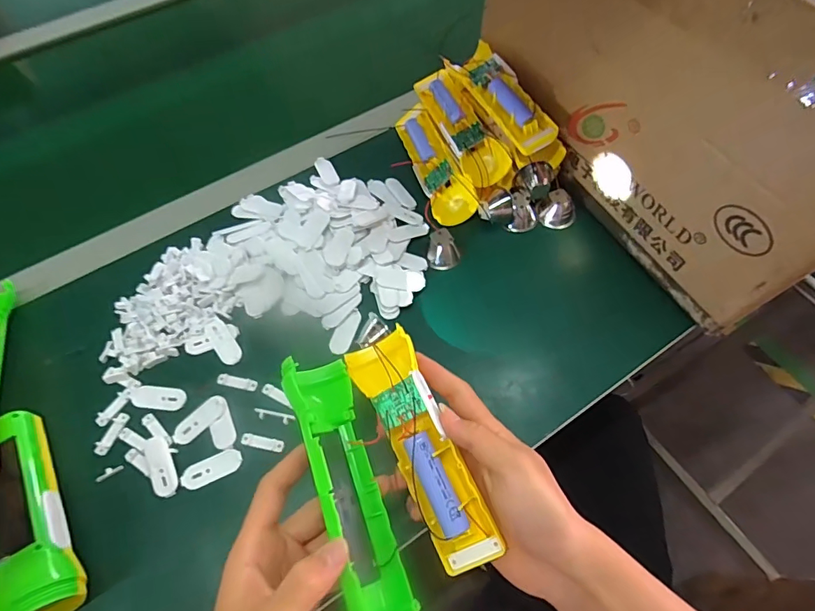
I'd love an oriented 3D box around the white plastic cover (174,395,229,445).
[{"bbox_3d":[-0.182,0.100,0.394,0.049,0.004,0.020,-39,68,-18],"label":"white plastic cover"}]

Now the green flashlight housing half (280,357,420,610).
[{"bbox_3d":[-0.036,0.107,0.271,0.034,0.040,0.157,-19,69,-9],"label":"green flashlight housing half"}]

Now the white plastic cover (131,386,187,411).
[{"bbox_3d":[-0.226,0.083,0.407,0.049,0.004,0.020,5,63,4],"label":"white plastic cover"}]

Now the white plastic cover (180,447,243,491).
[{"bbox_3d":[-0.165,0.138,0.379,0.049,0.004,0.020,-23,64,-11],"label":"white plastic cover"}]

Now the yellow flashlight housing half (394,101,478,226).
[{"bbox_3d":[0.028,-0.164,0.510,0.050,0.030,0.166,-37,65,25],"label":"yellow flashlight housing half"}]

